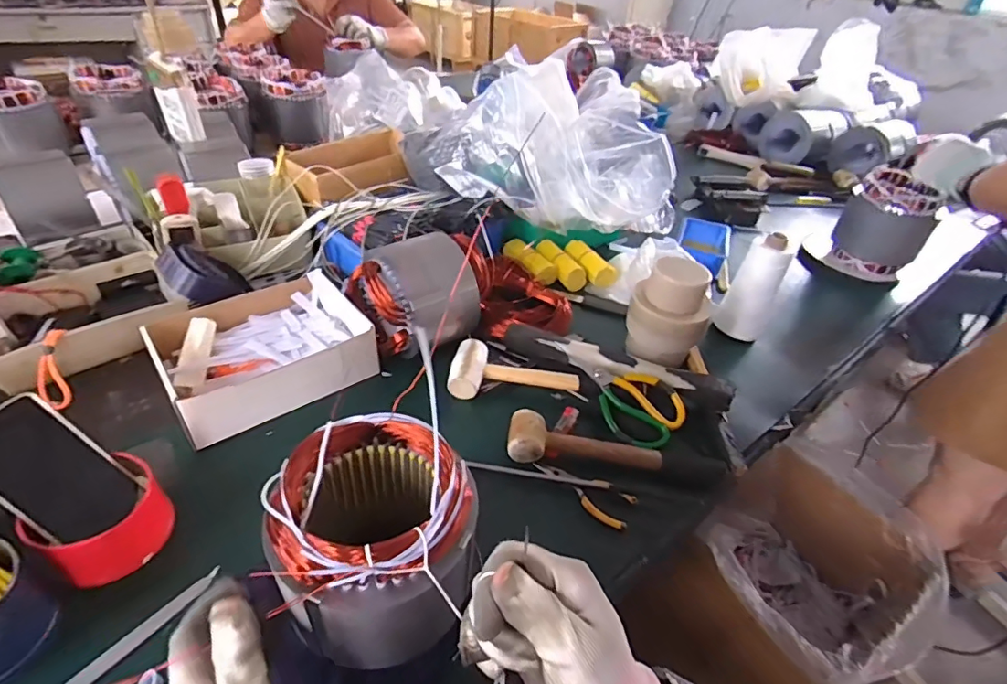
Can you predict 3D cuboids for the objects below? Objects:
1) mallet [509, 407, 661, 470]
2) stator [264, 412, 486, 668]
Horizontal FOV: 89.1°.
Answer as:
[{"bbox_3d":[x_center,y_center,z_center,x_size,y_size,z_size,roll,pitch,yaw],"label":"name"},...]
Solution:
[{"bbox_3d":[0.097,0.117,0.620,0.184,0.040,0.063,3,40,-3],"label":"mallet"},{"bbox_3d":[-0.095,0.155,0.407,0.141,0.142,0.135,3,40,-3],"label":"stator"}]

